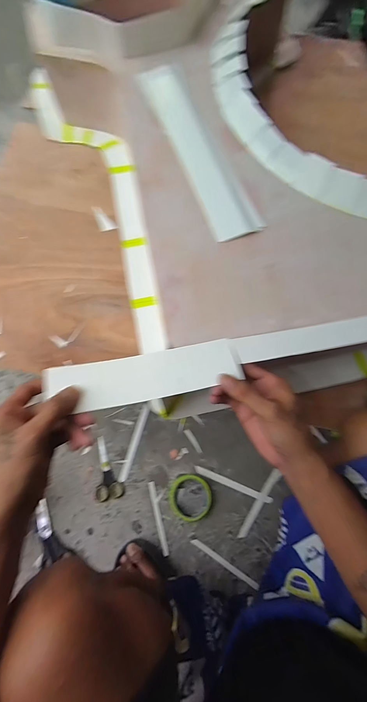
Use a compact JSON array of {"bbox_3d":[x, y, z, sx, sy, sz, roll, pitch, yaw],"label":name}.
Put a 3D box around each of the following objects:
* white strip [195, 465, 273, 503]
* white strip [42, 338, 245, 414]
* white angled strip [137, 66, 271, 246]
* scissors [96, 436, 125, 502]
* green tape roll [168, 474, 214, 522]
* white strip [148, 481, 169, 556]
[{"bbox_3d":[0.114,0.309,0.670,0.184,0.009,0.014,22,76,5],"label":"white strip"},{"bbox_3d":[-0.045,0.029,0.342,0.218,0.018,0.064,-11,56,-6],"label":"white strip"},{"bbox_3d":[0.017,-0.314,0.450,0.066,0.011,0.340,-22,76,-6],"label":"white angled strip"},{"bbox_3d":[-0.179,0.270,0.672,0.061,0.008,0.138,-14,76,-4],"label":"scissors"},{"bbox_3d":[0.015,0.327,0.647,0.095,0.021,0.090,0,75,0],"label":"green tape roll"},{"bbox_3d":[-0.056,0.373,0.647,0.016,0.004,0.150,-13,76,-4],"label":"white strip"}]

